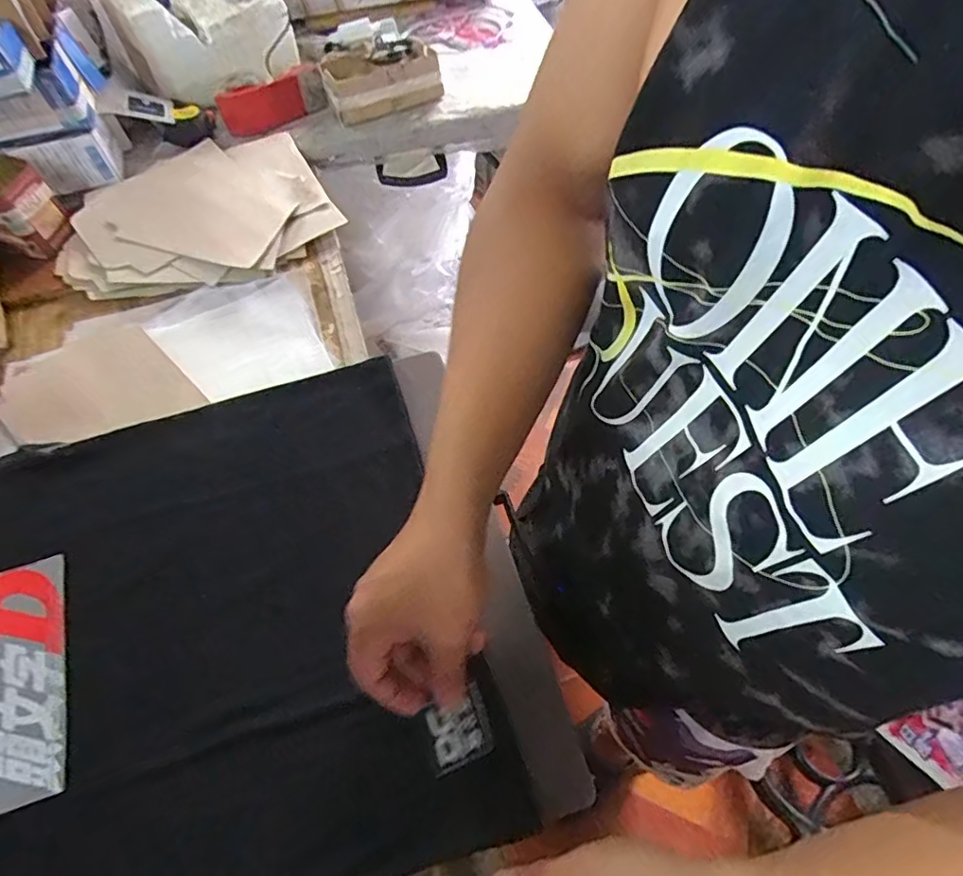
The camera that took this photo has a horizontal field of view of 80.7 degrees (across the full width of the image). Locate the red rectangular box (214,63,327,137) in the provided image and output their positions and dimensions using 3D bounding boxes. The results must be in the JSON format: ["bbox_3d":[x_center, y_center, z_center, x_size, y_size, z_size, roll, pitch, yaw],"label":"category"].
[{"bbox_3d":[-0.322,-0.523,0.875,0.163,0.052,0.034,-34,64,-17],"label":"red rectangular box"}]

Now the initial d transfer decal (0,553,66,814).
[{"bbox_3d":[-0.327,0.167,0.398,0.062,0.007,0.164,-18,60,-9],"label":"initial d transfer decal"}]

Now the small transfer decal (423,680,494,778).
[{"bbox_3d":[-0.014,0.180,0.353,0.039,0.004,0.041,-14,81,-21],"label":"small transfer decal"}]

